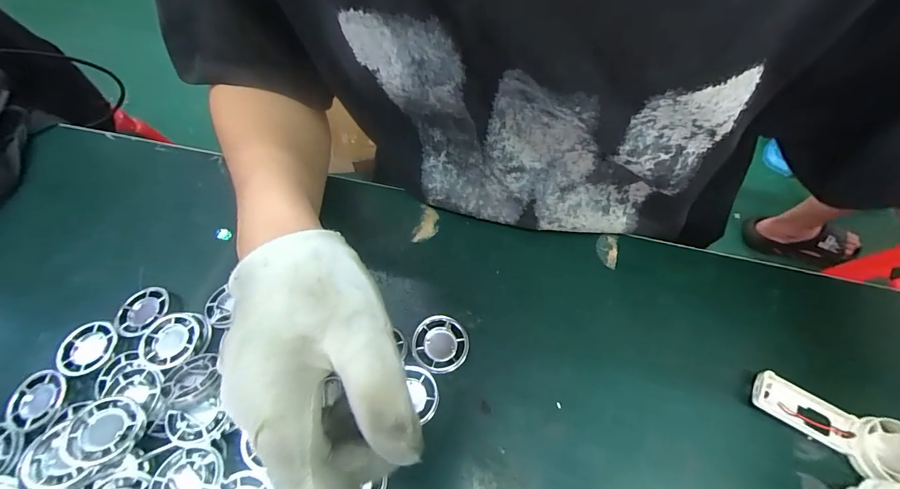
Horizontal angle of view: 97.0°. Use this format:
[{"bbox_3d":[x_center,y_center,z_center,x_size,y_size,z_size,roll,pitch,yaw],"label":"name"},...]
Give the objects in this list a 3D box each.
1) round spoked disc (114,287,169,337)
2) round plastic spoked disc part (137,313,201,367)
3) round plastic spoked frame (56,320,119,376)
[{"bbox_3d":[-0.232,0.050,0.300,0.039,0.012,0.039,-1,62,2],"label":"round spoked disc"},{"bbox_3d":[-0.197,0.068,0.282,0.042,0.010,0.038,5,63,6],"label":"round plastic spoked disc part"},{"bbox_3d":[-0.260,0.074,0.287,0.034,0.009,0.037,-1,62,2],"label":"round plastic spoked frame"}]

